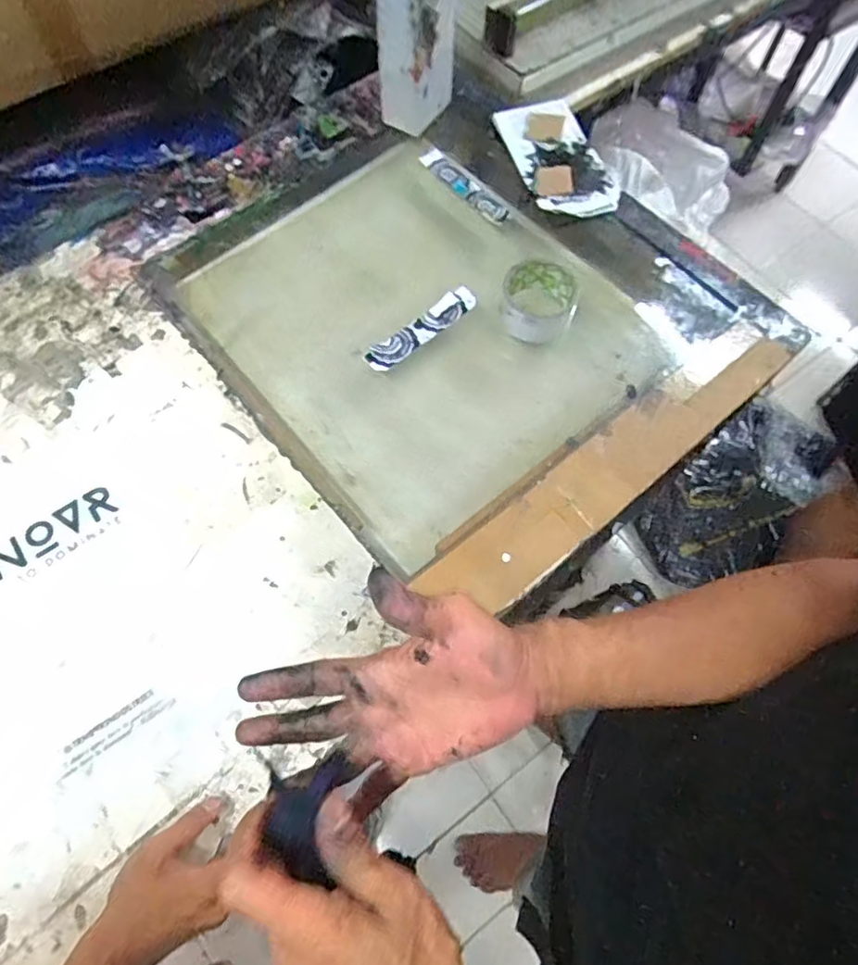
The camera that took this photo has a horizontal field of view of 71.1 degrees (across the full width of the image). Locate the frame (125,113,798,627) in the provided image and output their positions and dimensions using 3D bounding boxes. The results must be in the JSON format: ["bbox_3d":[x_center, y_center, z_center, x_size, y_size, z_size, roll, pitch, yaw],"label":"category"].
[{"bbox_3d":[0.040,-0.211,0.752,0.542,0.063,0.610,-39,74,-11],"label":"frame"}]

